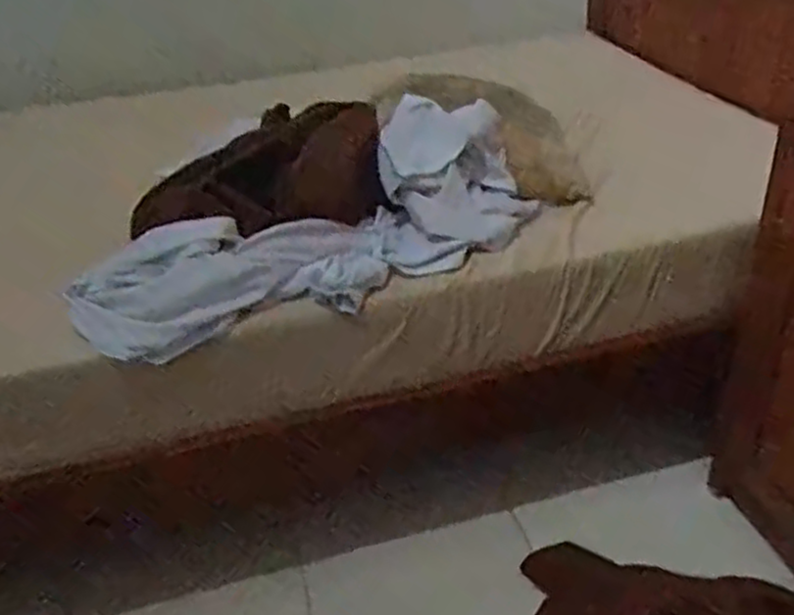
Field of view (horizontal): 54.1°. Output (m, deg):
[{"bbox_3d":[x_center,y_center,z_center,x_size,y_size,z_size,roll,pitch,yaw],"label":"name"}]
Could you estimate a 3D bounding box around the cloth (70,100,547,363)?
[{"bbox_3d":[-0.114,-0.142,1.188,0.738,0.195,0.207,-18,35,-20],"label":"cloth"}]

